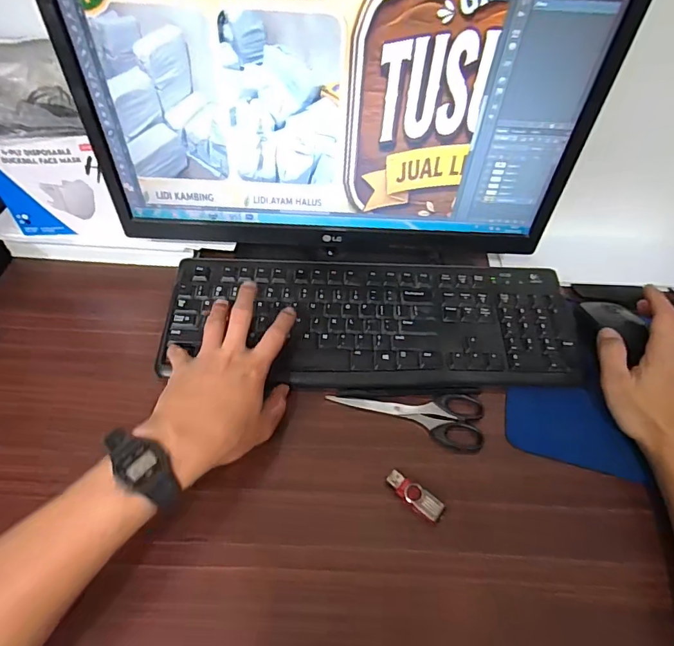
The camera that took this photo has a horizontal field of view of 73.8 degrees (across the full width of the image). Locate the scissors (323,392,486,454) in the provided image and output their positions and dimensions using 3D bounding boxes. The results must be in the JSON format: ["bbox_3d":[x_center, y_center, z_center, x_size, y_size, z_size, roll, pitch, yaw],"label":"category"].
[{"bbox_3d":[0.068,0.091,0.440,0.151,0.012,0.056,7,58,1],"label":"scissors"}]

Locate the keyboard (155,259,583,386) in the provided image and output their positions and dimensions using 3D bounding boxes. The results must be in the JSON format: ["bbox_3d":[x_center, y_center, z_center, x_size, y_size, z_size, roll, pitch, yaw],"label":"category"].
[{"bbox_3d":[0.037,-0.006,0.491,0.427,0.015,0.157,4,58,0],"label":"keyboard"}]

